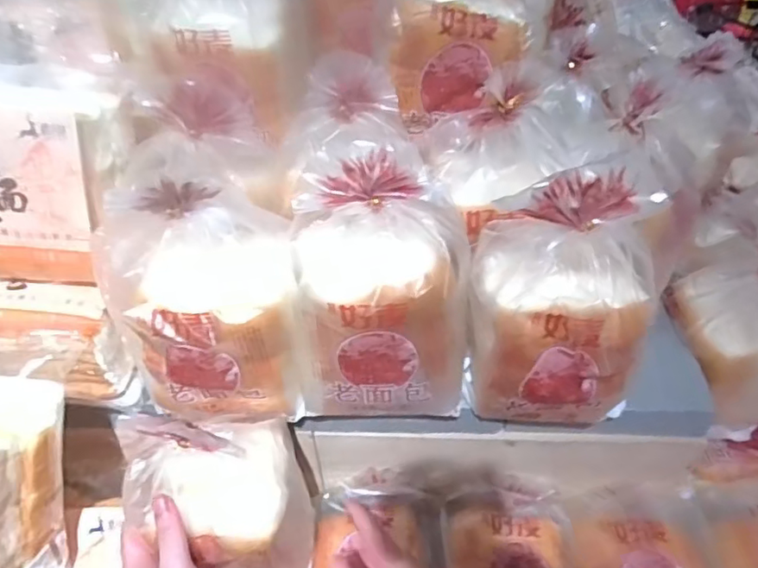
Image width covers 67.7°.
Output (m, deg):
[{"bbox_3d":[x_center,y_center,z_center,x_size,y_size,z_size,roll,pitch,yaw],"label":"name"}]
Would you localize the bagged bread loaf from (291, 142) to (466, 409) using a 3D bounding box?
[{"bbox_3d":[0.004,0.011,0.471,0.140,0.228,0.101,3,43,6],"label":"bagged bread loaf"}]

